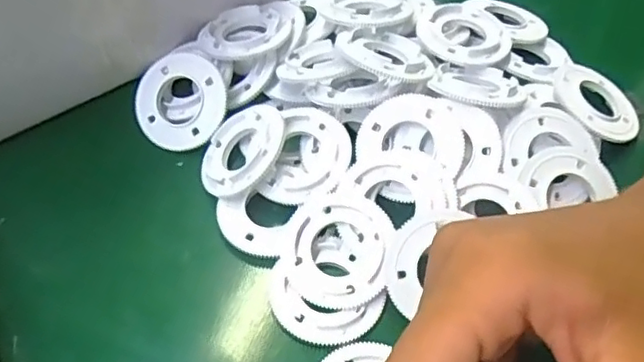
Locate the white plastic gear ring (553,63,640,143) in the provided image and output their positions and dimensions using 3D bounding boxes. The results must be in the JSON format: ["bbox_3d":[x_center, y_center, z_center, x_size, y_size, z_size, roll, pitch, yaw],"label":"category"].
[{"bbox_3d":[0.124,-0.035,0.273,0.040,0.004,0.043,11,53,-15],"label":"white plastic gear ring"}]

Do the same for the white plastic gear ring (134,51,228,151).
[{"bbox_3d":[-0.063,-0.035,0.268,0.041,0.004,0.042,0,89,13],"label":"white plastic gear ring"}]

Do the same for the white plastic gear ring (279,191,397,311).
[{"bbox_3d":[0.005,0.026,0.231,0.040,0.004,0.043,-3,74,10],"label":"white plastic gear ring"}]

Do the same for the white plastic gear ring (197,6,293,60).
[{"bbox_3d":[-0.036,-0.069,0.282,0.039,0.008,0.039,0,56,0],"label":"white plastic gear ring"}]

